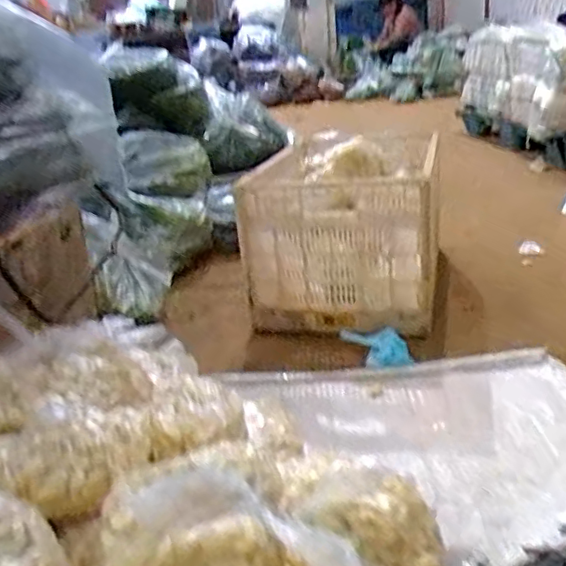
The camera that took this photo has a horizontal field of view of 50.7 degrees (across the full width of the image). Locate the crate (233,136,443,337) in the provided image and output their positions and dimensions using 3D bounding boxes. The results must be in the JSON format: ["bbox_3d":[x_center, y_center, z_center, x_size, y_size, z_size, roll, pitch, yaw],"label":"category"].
[{"bbox_3d":[0.133,-0.114,1.321,0.362,0.294,0.481,0,22,13],"label":"crate"}]

